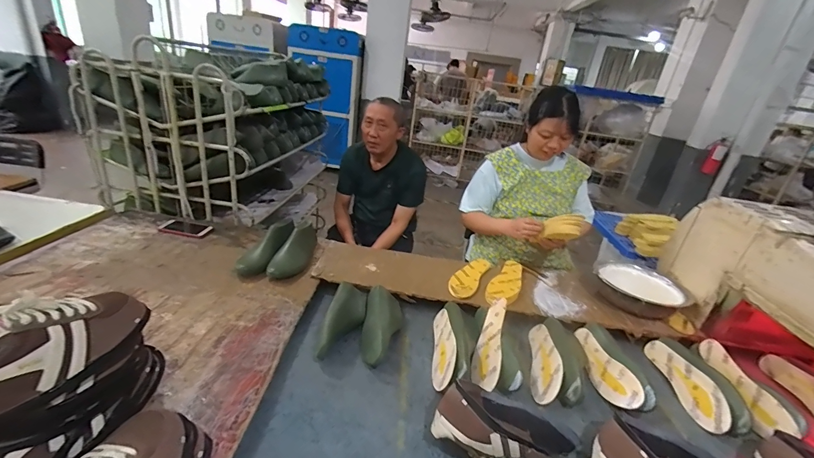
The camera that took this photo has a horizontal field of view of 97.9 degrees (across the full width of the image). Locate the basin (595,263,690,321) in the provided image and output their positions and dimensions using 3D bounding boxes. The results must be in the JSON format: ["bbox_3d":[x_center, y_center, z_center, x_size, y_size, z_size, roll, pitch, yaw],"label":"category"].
[{"bbox_3d":[0.764,0.204,1.177,0.249,0.090,0.236,6,24,-3],"label":"basin"}]

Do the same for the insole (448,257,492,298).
[{"bbox_3d":[0.216,0.159,1.211,0.088,0.008,0.287,25,31,21],"label":"insole"}]

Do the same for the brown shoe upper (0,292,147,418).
[{"bbox_3d":[-0.507,0.156,0.501,0.126,0.106,0.258,18,26,22],"label":"brown shoe upper"}]

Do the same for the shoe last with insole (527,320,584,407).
[{"bbox_3d":[0.398,0.334,0.923,0.140,0.077,0.298,15,25,16],"label":"shoe last with insole"}]

